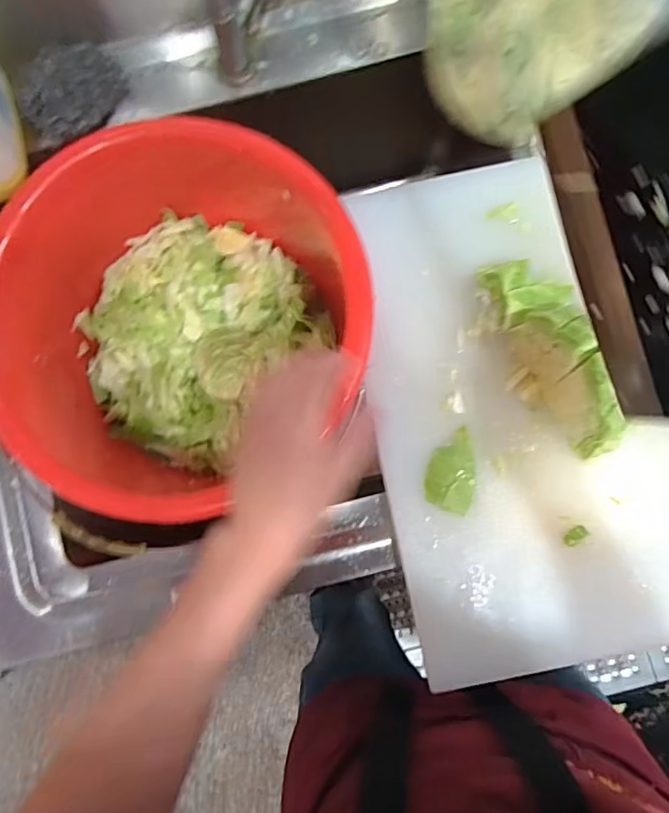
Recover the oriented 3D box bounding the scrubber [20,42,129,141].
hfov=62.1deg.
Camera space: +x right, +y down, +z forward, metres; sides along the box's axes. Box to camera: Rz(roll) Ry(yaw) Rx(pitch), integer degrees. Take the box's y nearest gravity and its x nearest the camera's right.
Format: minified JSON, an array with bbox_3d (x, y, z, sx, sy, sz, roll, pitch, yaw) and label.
[{"bbox_3d":[-0.248,-0.302,0.530,0.083,0.034,0.103,42,87,5],"label":"scrubber"}]

